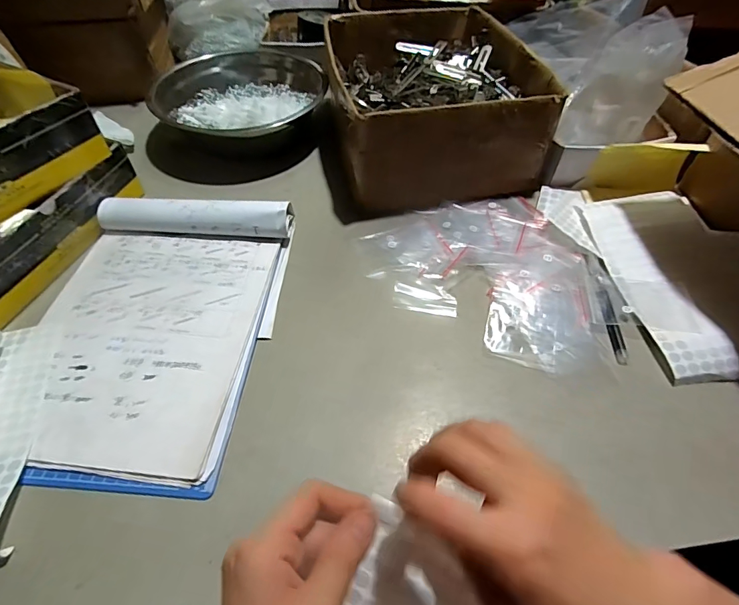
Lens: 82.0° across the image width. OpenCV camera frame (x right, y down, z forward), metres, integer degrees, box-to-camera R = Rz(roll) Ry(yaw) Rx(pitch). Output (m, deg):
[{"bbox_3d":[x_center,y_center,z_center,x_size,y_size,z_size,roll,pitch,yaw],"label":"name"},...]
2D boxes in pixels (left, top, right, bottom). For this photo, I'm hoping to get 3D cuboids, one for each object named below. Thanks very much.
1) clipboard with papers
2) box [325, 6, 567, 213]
[{"bbox_3d":[-0.209,0.016,0.410,0.217,0.043,0.302,2,51,1],"label":"clipboard with papers"},{"bbox_3d":[0.081,-0.295,0.609,0.252,0.123,0.329,-9,52,-7],"label":"box"}]

